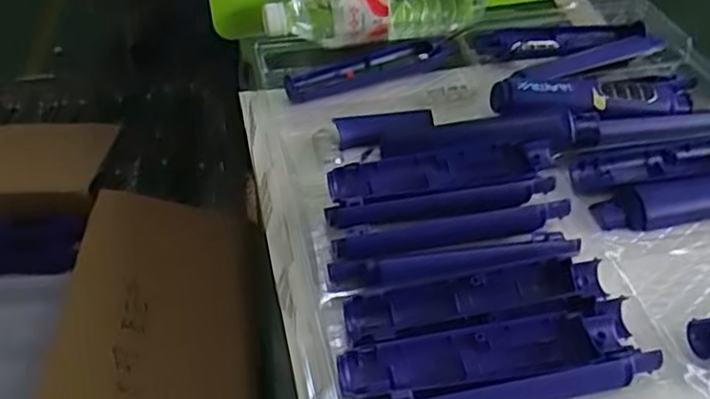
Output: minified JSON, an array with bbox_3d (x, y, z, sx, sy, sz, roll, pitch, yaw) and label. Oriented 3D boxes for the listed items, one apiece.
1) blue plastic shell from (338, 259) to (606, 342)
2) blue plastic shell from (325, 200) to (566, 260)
[{"bbox_3d":[0.079,0.062,0.443,0.168,0.023,0.038,-7,41,-8],"label":"blue plastic shell"},{"bbox_3d":[0.071,0.022,0.486,0.169,0.020,0.021,-9,41,-10],"label":"blue plastic shell"}]

